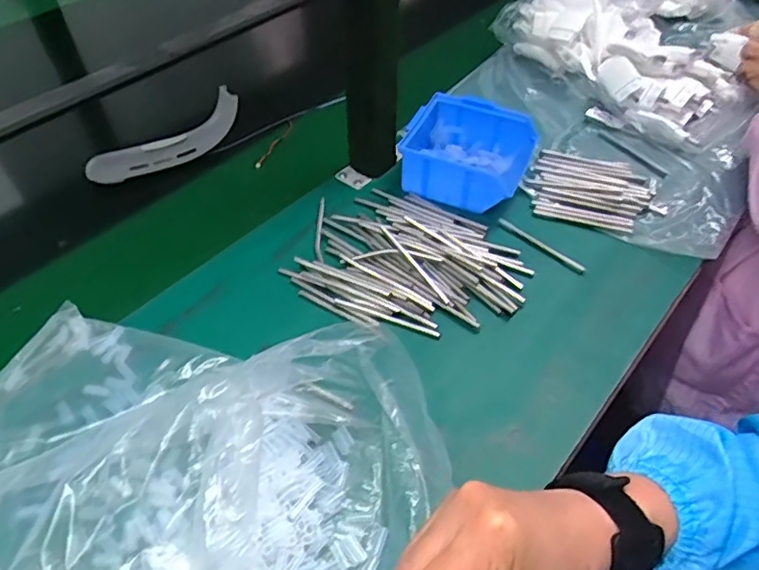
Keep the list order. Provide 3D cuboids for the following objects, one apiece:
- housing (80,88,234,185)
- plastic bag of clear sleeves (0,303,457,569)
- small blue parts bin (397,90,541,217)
[{"bbox_3d":[-0.264,-0.181,0.686,0.191,0.057,0.044,-24,54,-19],"label":"housing"},{"bbox_3d":[-0.159,0.142,0.375,0.403,0.101,0.297,9,51,7],"label":"plastic bag of clear sleeves"},{"bbox_3d":[0.099,-0.154,0.653,0.138,0.060,0.129,22,53,17],"label":"small blue parts bin"}]

